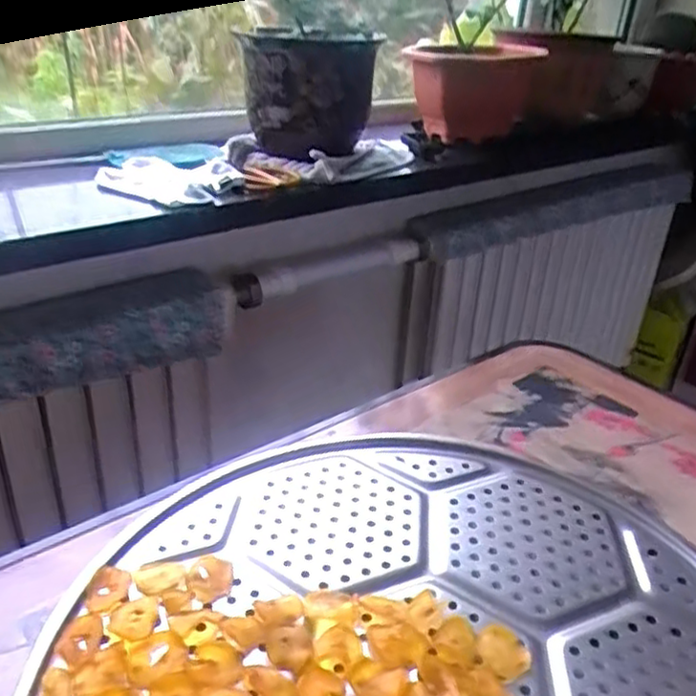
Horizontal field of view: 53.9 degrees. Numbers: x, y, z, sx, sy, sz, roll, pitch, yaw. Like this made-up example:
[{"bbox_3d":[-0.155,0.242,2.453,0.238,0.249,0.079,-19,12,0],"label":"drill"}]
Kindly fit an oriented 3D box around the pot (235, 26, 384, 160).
[{"bbox_3d":[-0.058,-0.392,1.050,0.222,0.181,0.218,2,29,-2],"label":"pot"}]

